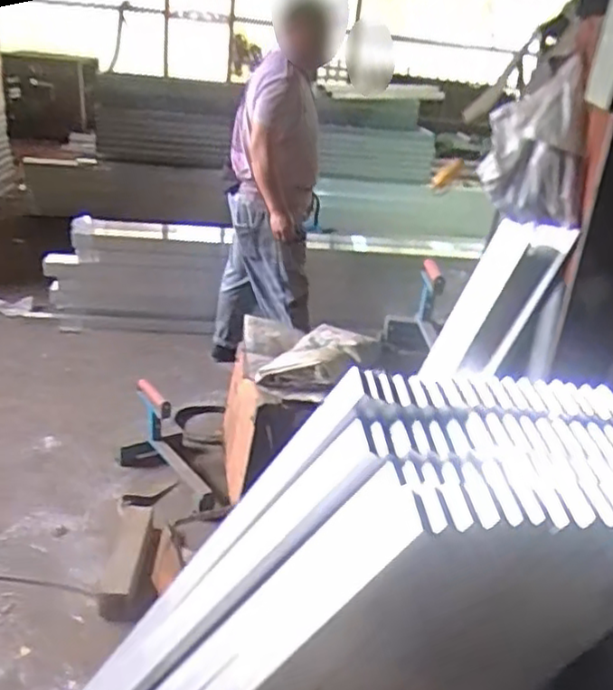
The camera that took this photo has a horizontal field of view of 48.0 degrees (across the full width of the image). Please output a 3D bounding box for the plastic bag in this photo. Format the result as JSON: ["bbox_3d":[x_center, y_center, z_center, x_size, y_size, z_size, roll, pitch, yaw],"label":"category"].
[{"bbox_3d":[0.360,-0.307,1.085,0.166,0.228,0.092,14,25,17],"label":"plastic bag"}]

